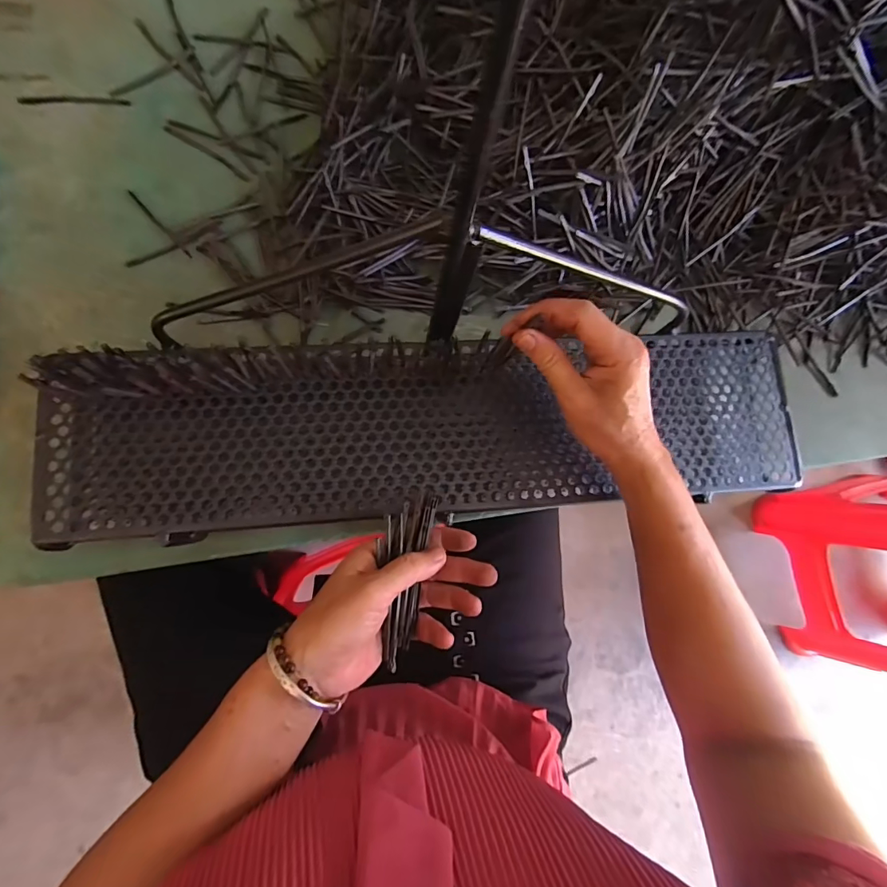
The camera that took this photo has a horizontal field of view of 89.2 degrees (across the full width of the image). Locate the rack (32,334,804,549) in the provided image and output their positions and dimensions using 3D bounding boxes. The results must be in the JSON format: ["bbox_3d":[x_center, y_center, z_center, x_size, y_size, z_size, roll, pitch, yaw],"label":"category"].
[{"bbox_3d":[0.006,-0.013,0.356,0.595,0.037,0.138,-3,84,-8],"label":"rack"}]

